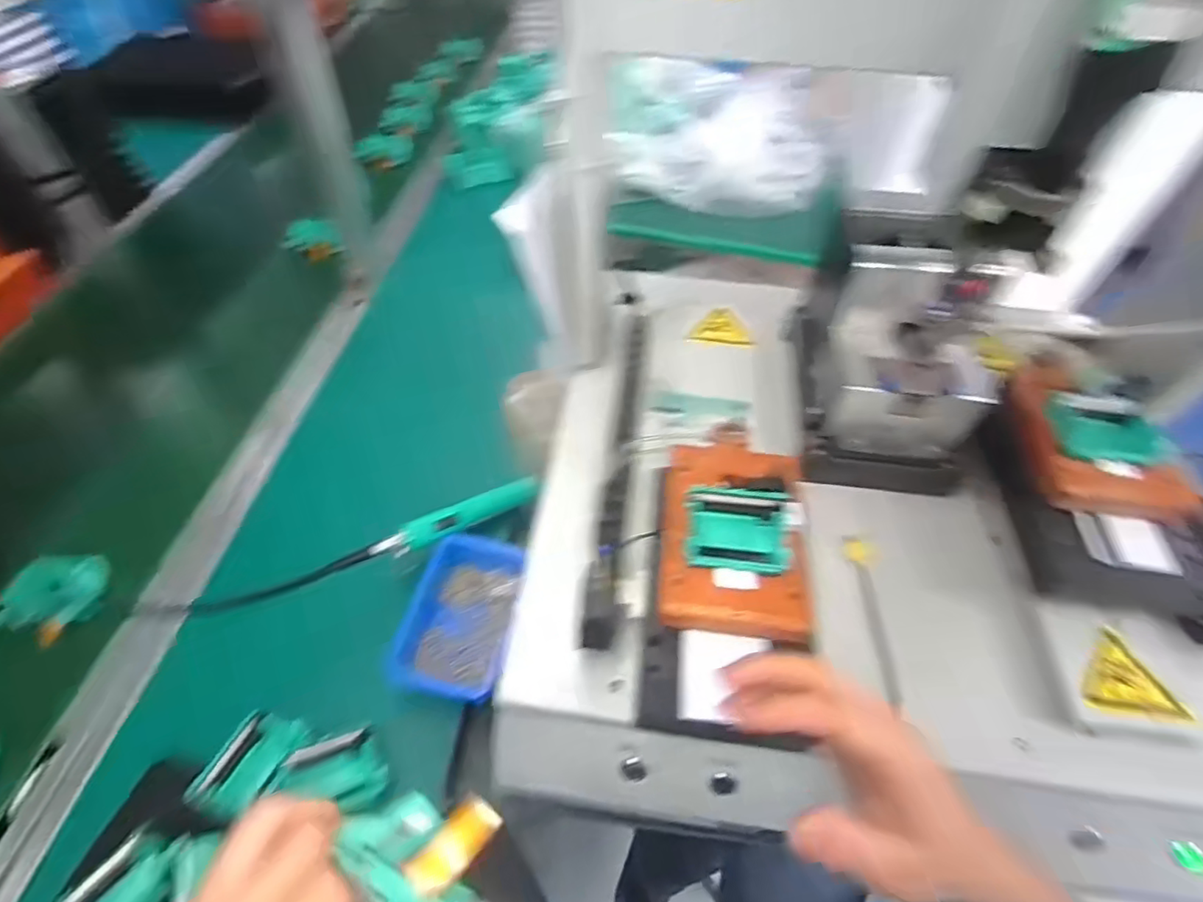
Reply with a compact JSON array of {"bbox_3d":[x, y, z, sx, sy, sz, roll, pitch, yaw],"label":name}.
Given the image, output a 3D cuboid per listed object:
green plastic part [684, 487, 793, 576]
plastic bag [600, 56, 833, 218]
[{"bbox_3d":[0.097,0.056,0.418,0.073,0.013,0.061,3,52,1],"label":"green plastic part"},{"bbox_3d":[0.229,-0.607,1.123,0.422,0.227,0.230,6,52,3],"label":"plastic bag"}]

